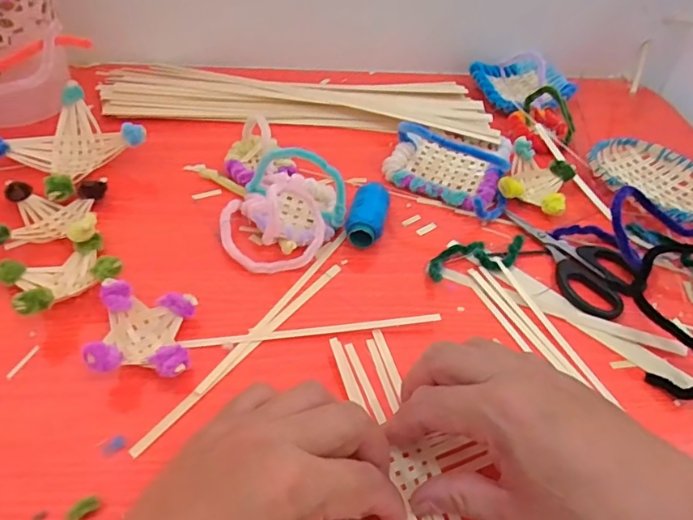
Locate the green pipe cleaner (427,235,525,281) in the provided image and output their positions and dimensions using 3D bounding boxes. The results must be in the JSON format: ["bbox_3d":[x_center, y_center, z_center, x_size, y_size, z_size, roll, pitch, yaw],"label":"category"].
[{"bbox_3d":[0.093,-0.001,0.365,0.078,0.013,0.030,-10,51,-15],"label":"green pipe cleaner"}]

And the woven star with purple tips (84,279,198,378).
[{"bbox_3d":[-0.114,0.043,0.291,0.049,0.032,0.054,0,50,-7],"label":"woven star with purple tips"}]

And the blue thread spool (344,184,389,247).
[{"bbox_3d":[0.015,-0.031,0.373,0.027,0.025,0.046,13,49,4],"label":"blue thread spool"}]

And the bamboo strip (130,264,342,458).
[{"bbox_3d":[-0.057,0.051,0.306,0.007,0.004,0.166,33,54,20],"label":"bamboo strip"}]

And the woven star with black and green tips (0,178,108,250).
[{"bbox_3d":[-0.200,-0.033,0.344,0.064,0.028,0.068,-7,51,-12],"label":"woven star with black and green tips"}]

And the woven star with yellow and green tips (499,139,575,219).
[{"bbox_3d":[0.155,-0.067,0.414,0.053,0.027,0.058,21,50,11],"label":"woven star with yellow and green tips"}]

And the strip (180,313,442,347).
[{"bbox_3d":[-0.019,0.043,0.315,0.157,0.007,0.006,-5,50,-10],"label":"strip"}]

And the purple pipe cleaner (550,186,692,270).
[{"bbox_3d":[0.208,-0.025,0.372,0.091,0.049,0.058,-14,53,-18],"label":"purple pipe cleaner"}]

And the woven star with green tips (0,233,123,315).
[{"bbox_3d":[-0.173,0.010,0.312,0.060,0.030,0.054,-29,58,-27],"label":"woven star with green tips"}]

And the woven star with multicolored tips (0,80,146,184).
[{"bbox_3d":[-0.210,-0.087,0.385,0.081,0.035,0.078,29,53,18],"label":"woven star with multicolored tips"}]

